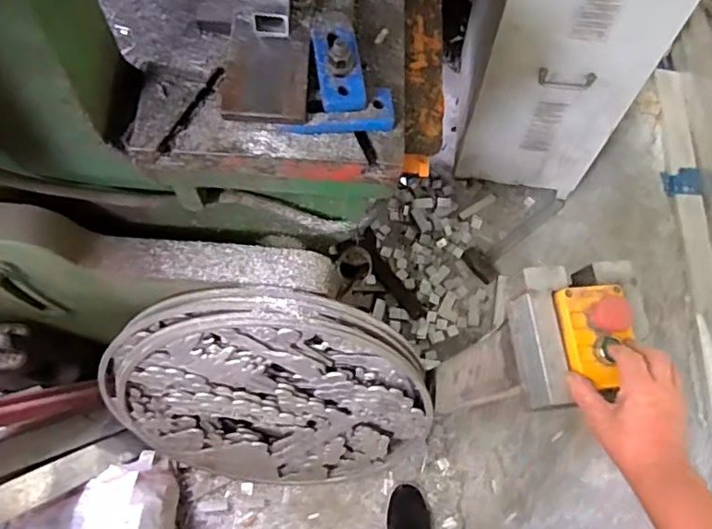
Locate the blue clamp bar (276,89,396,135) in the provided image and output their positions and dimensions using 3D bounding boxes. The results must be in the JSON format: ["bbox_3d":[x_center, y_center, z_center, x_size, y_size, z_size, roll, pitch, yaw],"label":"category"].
[{"bbox_3d":[-0.022,-0.181,0.701,0.135,0.019,0.055,-3,67,-3],"label":"blue clamp bar"}]

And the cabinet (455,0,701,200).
[{"bbox_3d":[0.445,-0.599,1.292,0.326,0.794,0.473,3,67,-1],"label":"cabinet"}]

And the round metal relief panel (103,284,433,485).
[{"bbox_3d":[-0.156,0.262,1.135,0.580,0.616,0.080,-27,37,22],"label":"round metal relief panel"}]

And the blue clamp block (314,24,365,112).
[{"bbox_3d":[-0.021,-0.248,0.695,0.055,0.044,0.125,-5,67,-4],"label":"blue clamp block"}]

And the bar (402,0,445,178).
[{"bbox_3d":[0.100,-0.303,0.916,0.068,0.084,0.332,3,67,-1],"label":"bar"}]

